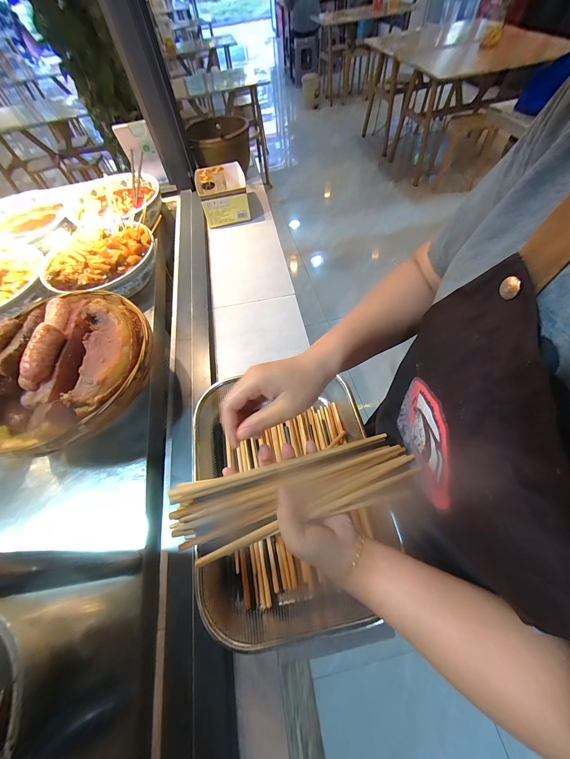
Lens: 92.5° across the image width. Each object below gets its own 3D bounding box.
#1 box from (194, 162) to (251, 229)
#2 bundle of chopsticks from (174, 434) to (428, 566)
[{"bbox_3d":[-0.190,-0.578,0.854,0.147,0.095,0.166,-13,59,-3],"label":"box"},{"bbox_3d":[0.015,0.122,0.298,0.260,0.032,0.078,-12,59,-7],"label":"bundle of chopsticks"}]

